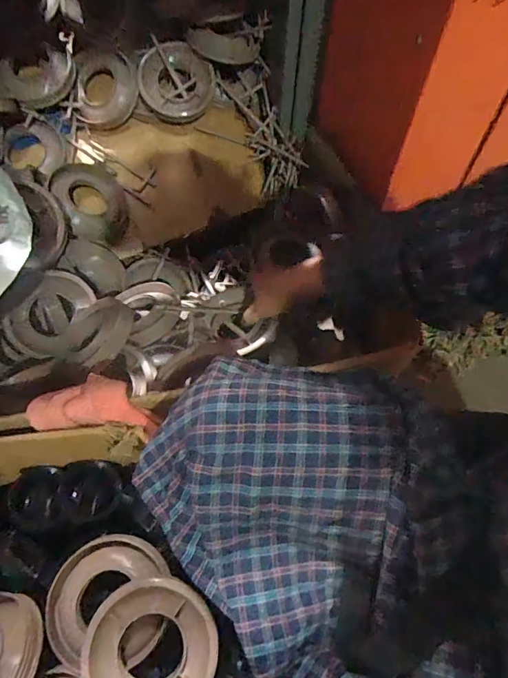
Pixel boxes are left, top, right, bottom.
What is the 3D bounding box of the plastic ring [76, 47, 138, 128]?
[{"bbox_3d":[-0.247,-0.419,0.723,0.116,0.024,0.116,-1,103,-5],"label":"plastic ring"}]

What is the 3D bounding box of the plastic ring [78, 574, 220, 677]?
[{"bbox_3d":[-0.100,0.297,0.419,0.124,0.037,0.114,1,59,-1],"label":"plastic ring"}]

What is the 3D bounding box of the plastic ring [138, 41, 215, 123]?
[{"bbox_3d":[-0.130,-0.432,0.729,0.122,0.019,0.118,-3,101,-15],"label":"plastic ring"}]

